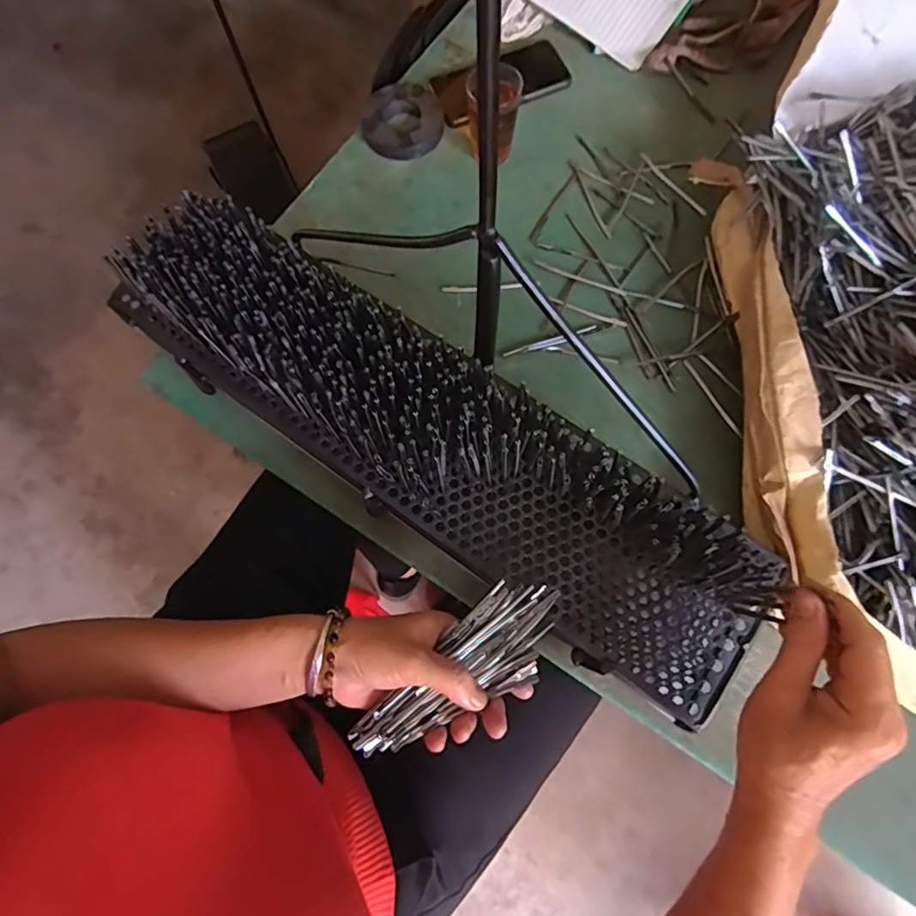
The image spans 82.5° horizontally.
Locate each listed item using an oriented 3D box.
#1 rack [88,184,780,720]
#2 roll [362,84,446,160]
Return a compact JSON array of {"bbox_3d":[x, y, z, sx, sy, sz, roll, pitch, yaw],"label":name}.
[{"bbox_3d":[-0.032,-0.022,0.423,0.577,0.084,0.138,34,78,6],"label":"rack"},{"bbox_3d":[-0.065,-0.399,0.616,0.090,0.023,0.092,-1,74,2],"label":"roll"}]

